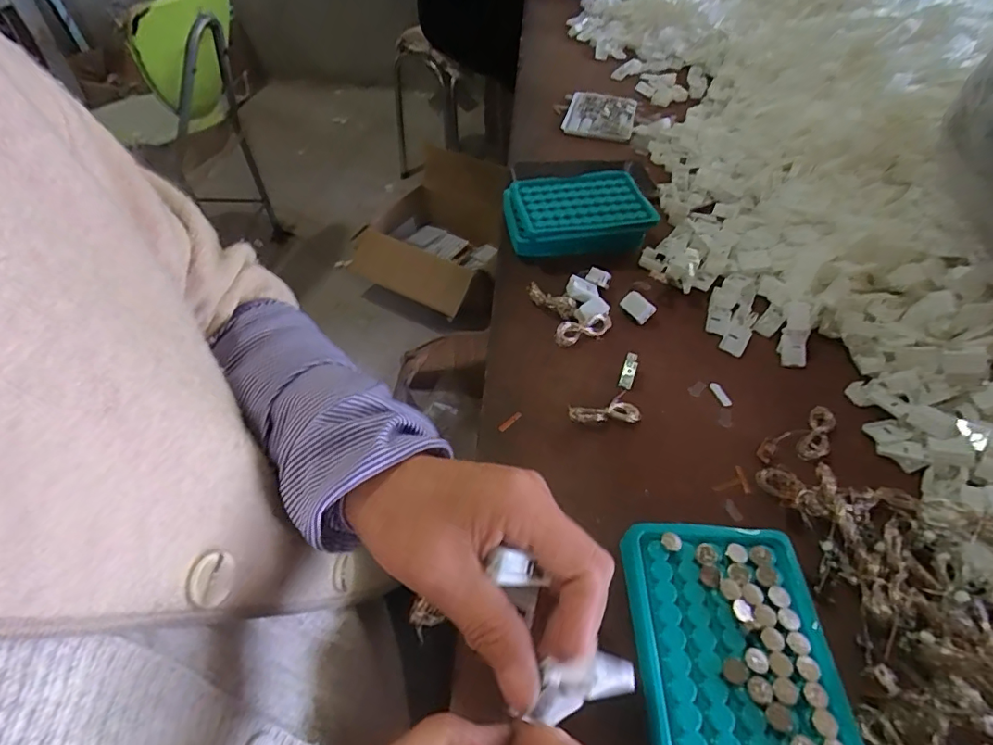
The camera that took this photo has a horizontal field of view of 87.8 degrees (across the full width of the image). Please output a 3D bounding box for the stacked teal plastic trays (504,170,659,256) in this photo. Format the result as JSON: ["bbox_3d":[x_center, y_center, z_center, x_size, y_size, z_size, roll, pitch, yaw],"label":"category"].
[{"bbox_3d":[0.083,-0.165,0.537,0.142,0.041,0.093,-3,49,-6],"label":"stacked teal plastic trays"}]

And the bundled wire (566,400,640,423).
[{"bbox_3d":[0.083,0.031,0.394,0.055,0.014,0.018,-4,49,-7],"label":"bundled wire"}]

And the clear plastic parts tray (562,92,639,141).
[{"bbox_3d":[0.150,-0.370,0.737,0.093,0.016,0.118,14,49,9],"label":"clear plastic parts tray"}]

